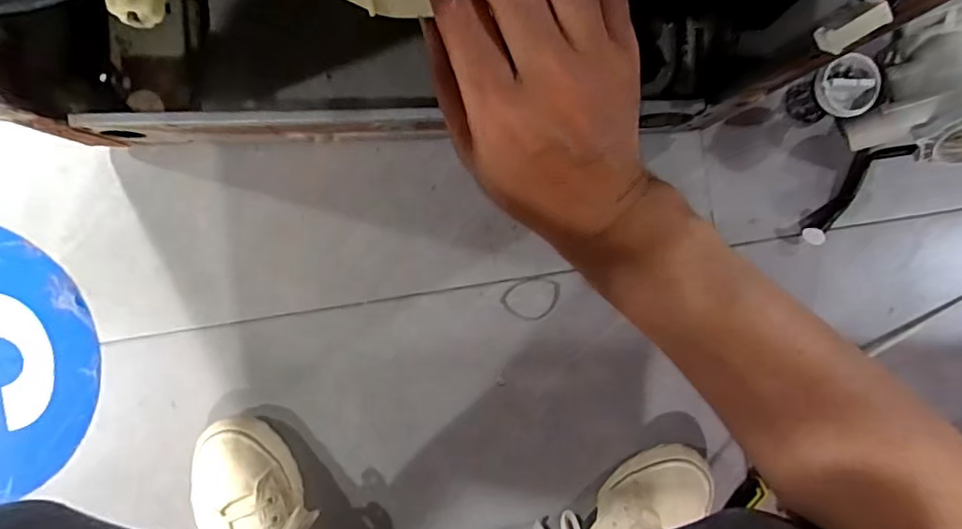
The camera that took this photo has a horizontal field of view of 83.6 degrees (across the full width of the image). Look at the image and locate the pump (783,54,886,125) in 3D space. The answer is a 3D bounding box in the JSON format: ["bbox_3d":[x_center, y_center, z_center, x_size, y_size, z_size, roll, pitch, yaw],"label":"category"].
[{"bbox_3d":[0.353,-0.172,0.550,0.060,0.085,0.058,0,90,-2],"label":"pump"}]

